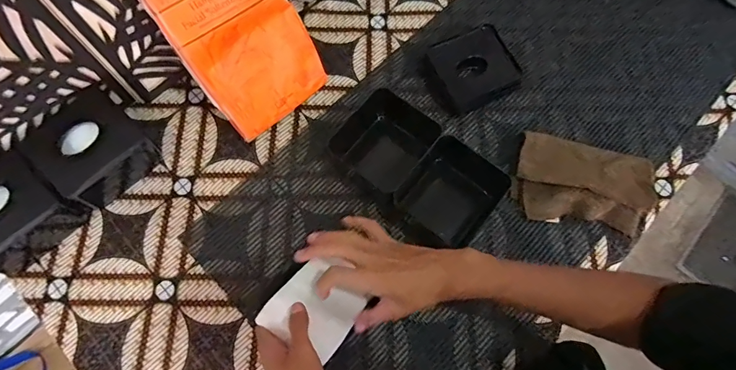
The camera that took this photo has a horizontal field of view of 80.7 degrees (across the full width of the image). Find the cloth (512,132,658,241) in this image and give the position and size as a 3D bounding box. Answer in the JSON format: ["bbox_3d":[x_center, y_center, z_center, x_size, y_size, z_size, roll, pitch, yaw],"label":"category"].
[{"bbox_3d":[0.317,-0.004,0.640,0.192,0.045,0.124,11,72,3],"label":"cloth"}]

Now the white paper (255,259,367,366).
[{"bbox_3d":[-0.059,0.140,0.489,0.090,0.013,0.091,40,55,-1],"label":"white paper"}]

